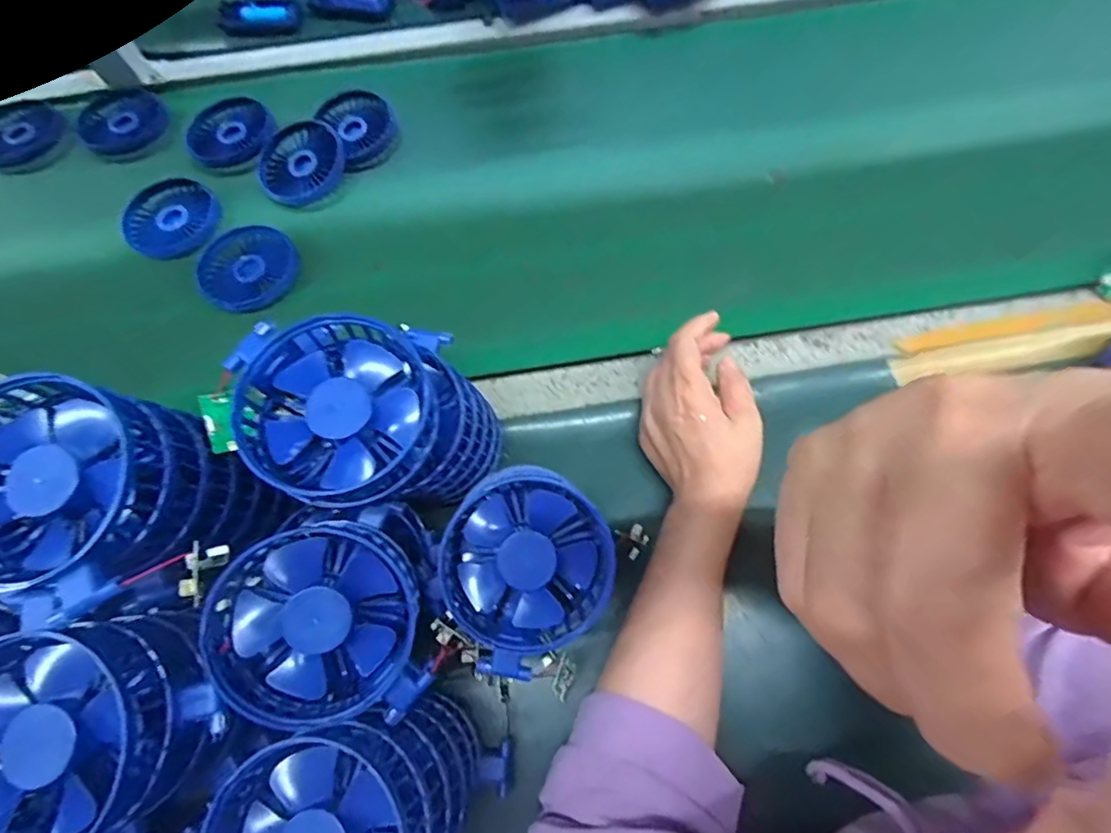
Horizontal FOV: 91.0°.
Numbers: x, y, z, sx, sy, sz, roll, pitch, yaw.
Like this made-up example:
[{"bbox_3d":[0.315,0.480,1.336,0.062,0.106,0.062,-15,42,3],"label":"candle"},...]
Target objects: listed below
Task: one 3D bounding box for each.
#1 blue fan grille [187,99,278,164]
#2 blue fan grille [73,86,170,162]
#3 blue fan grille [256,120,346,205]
[{"bbox_3d":[-0.333,-0.292,0.560,0.086,0.010,0.089,-28,69,-9],"label":"blue fan grille"},{"bbox_3d":[-0.456,-0.310,0.575,0.085,0.017,0.093,-1,68,2],"label":"blue fan grille"},{"bbox_3d":[-0.252,-0.252,0.541,0.084,0.018,0.088,-1,68,2],"label":"blue fan grille"}]

